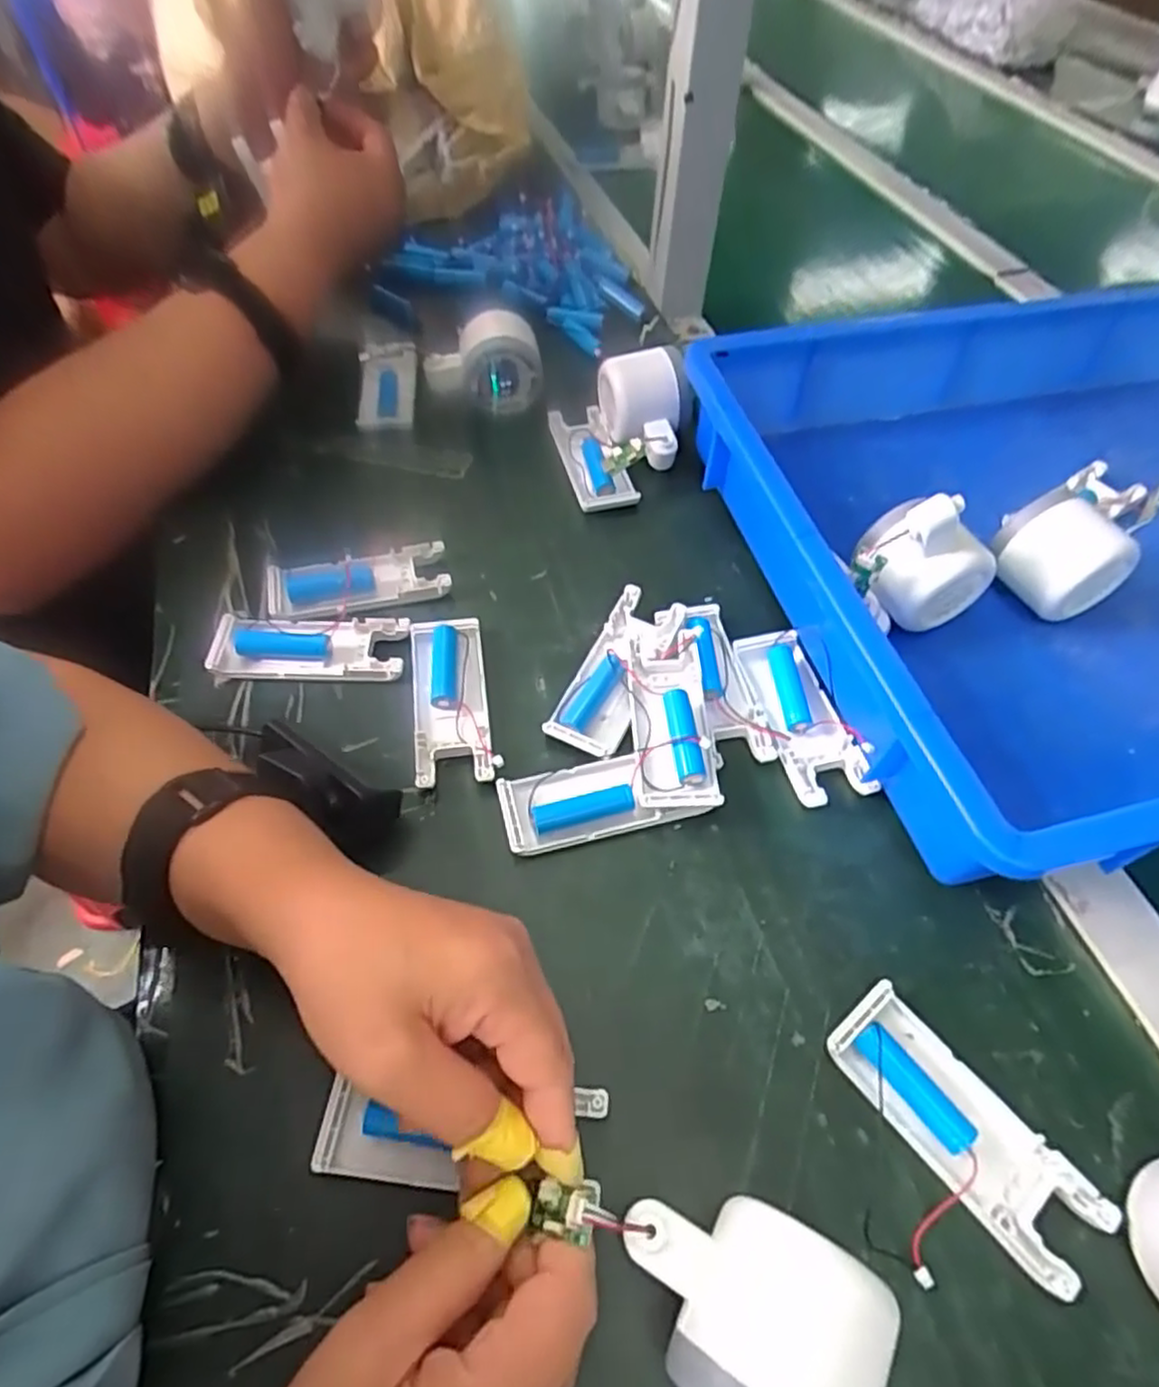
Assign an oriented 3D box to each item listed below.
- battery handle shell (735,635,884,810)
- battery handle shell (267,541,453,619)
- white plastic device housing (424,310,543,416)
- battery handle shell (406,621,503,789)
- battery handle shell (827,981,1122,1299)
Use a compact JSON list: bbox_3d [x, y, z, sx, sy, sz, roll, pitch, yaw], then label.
[{"bbox_3d":[0.120,0.011,0.381,0.041,0.015,0.102,-12,56,-7],"label":"battery handle shell"},{"bbox_3d":[-0.134,-0.067,0.430,0.104,0.014,0.040,-12,56,-8],"label":"battery handle shell"},{"bbox_3d":[-0.072,-0.243,0.523,0.083,0.058,0.029,-7,56,-4],"label":"white plastic device housing"},{"bbox_3d":[-0.070,0.004,0.384,0.041,0.016,0.100,-9,56,-6],"label":"battery handle shell"},{"bbox_3d":[0.148,0.168,0.276,0.040,0.016,0.104,-35,62,-21],"label":"battery handle shell"}]

